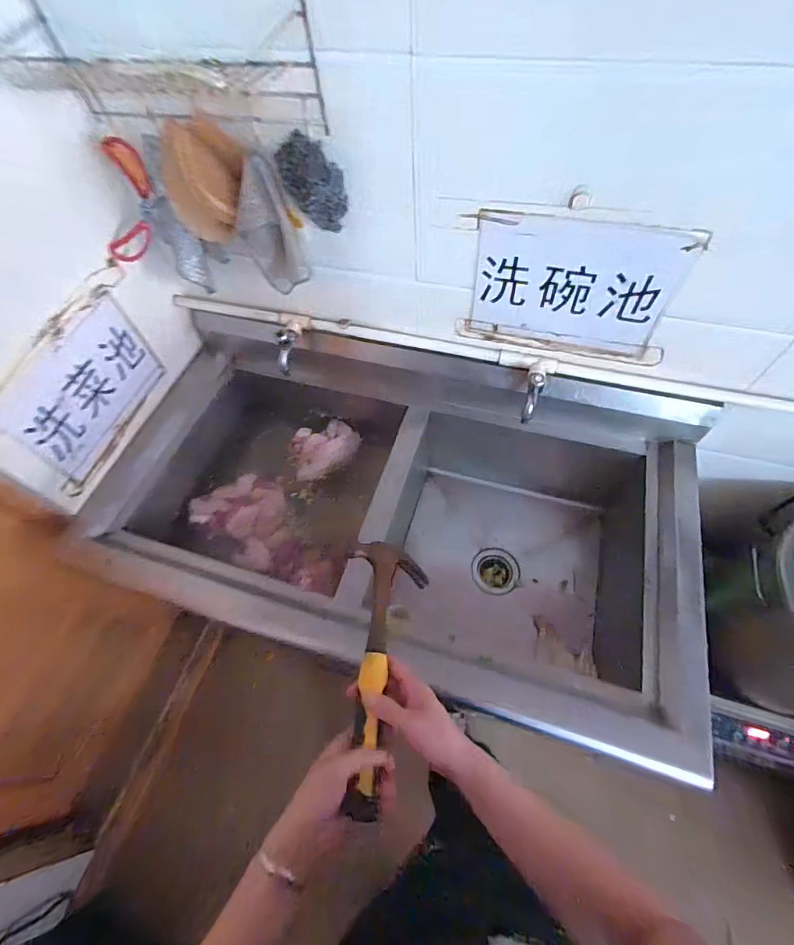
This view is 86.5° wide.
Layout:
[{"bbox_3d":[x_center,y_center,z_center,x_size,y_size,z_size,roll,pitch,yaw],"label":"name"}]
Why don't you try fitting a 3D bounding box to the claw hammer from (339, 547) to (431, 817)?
[{"bbox_3d":[-0.020,0.212,0.477,0.088,0.031,0.277,3,55,6],"label":"claw hammer"}]

